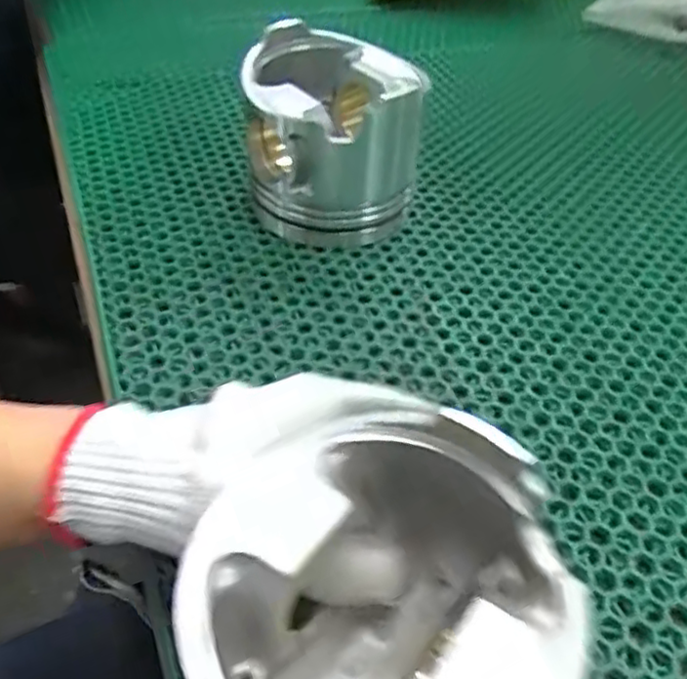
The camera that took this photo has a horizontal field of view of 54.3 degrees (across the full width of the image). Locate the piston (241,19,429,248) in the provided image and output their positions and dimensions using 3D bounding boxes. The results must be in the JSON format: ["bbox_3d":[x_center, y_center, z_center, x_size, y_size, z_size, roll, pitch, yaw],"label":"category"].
[{"bbox_3d":[-0.013,-0.139,0.446,0.098,0.098,0.121,-7,47,-10],"label":"piston"}]

